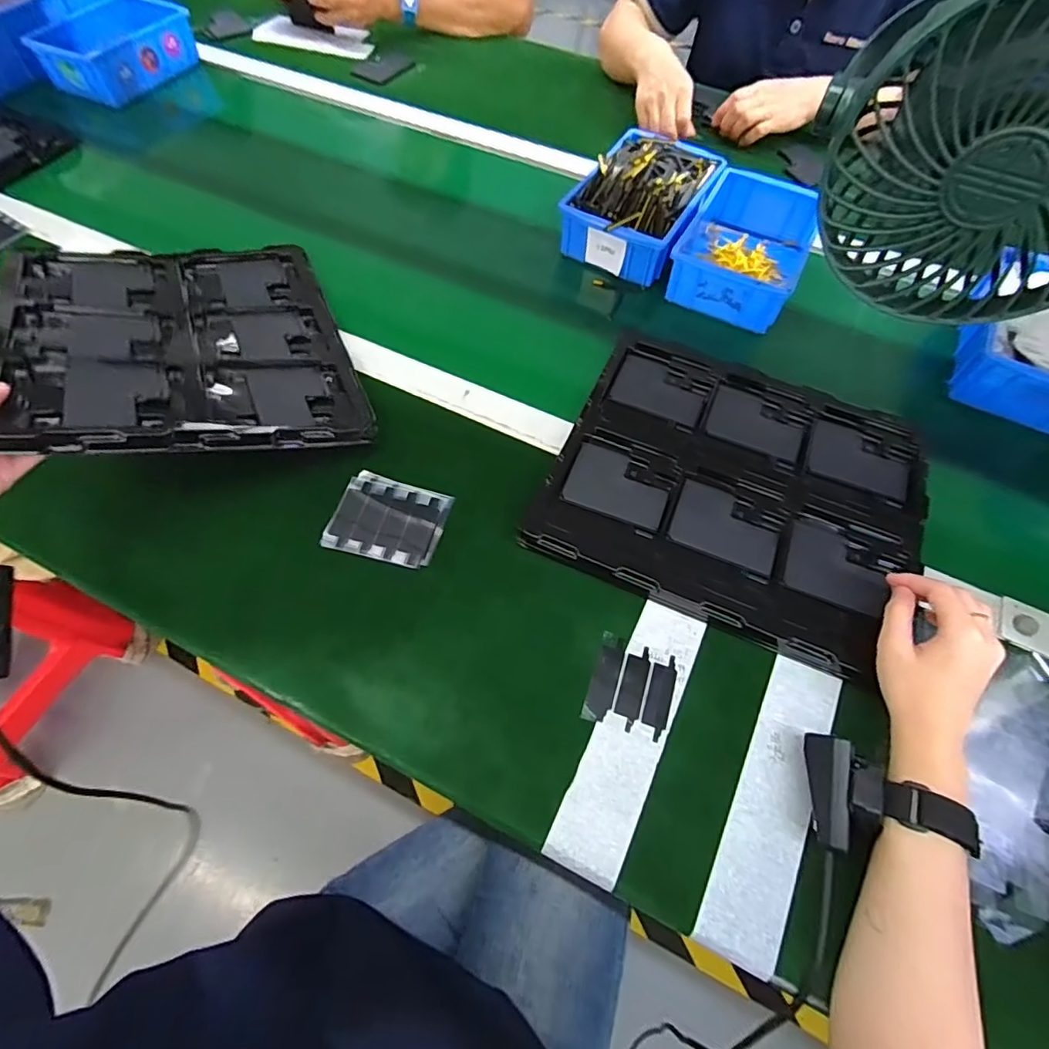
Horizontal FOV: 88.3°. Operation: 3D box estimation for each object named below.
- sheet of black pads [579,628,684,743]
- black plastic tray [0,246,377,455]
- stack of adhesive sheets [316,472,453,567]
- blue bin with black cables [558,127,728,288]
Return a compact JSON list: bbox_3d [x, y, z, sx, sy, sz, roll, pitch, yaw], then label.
[{"bbox_3d":[0.086,0.127,0.421,0.066,0.004,0.068,18,63,6],"label":"sheet of black pads"},{"bbox_3d":[-0.324,-0.184,0.520,0.279,0.025,0.325,-10,52,-30],"label":"black plastic tray"},{"bbox_3d":[-0.120,-0.004,0.479,0.095,0.007,0.078,16,63,5],"label":"stack of adhesive sheets"},{"bbox_3d":[0.147,-0.397,0.668,0.136,0.072,0.202,27,64,11],"label":"blue bin with black cables"}]

